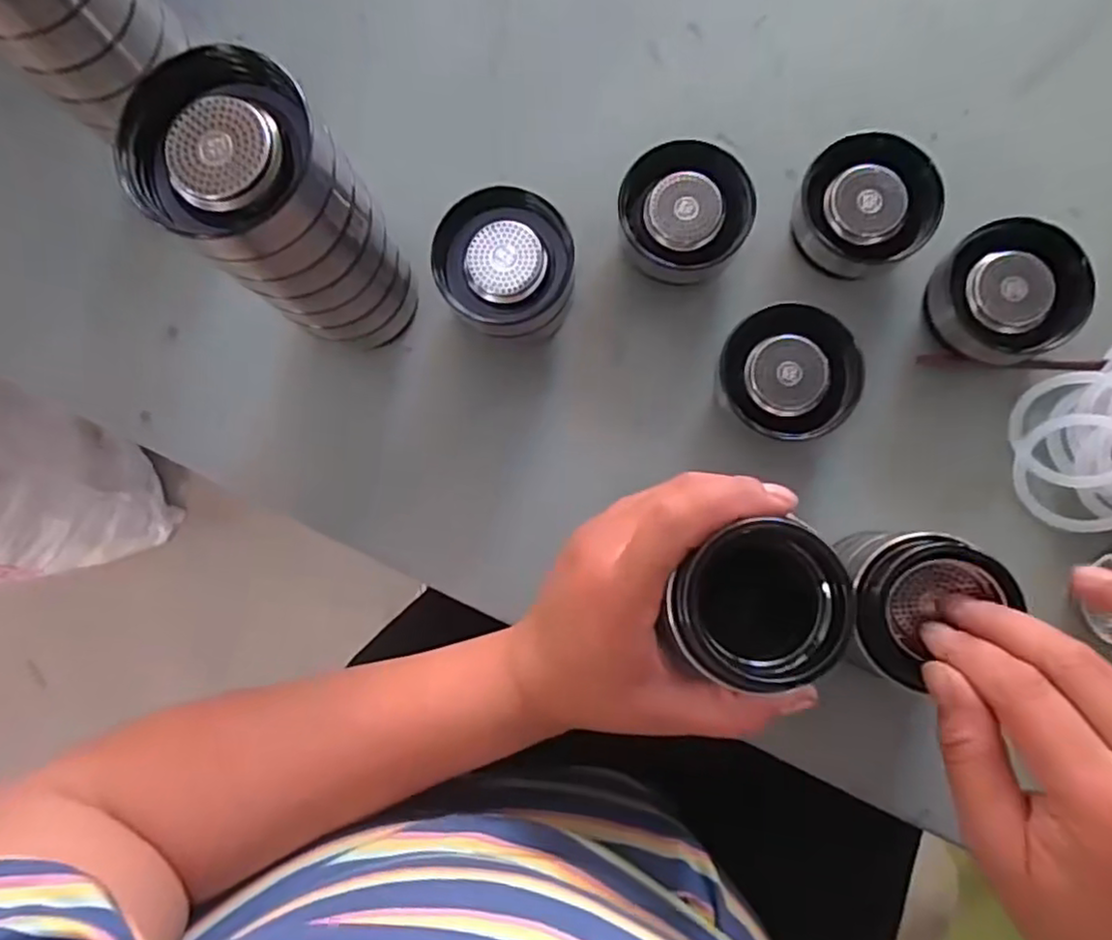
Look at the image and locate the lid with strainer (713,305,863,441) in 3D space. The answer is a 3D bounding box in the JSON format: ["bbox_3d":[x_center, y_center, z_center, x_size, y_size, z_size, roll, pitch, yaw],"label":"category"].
[{"bbox_3d":[0.117,-0.048,0.336,0.066,0.032,0.062,0,84,4],"label":"lid with strainer"}]

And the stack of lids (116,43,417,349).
[{"bbox_3d":[-0.109,-0.102,0.294,0.062,0.152,0.066,38,88,6],"label":"stack of lids"}]

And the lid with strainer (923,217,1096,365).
[{"bbox_3d":[0.225,-0.088,0.334,0.065,0.032,0.062,6,85,4],"label":"lid with strainer"}]

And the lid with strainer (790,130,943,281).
[{"bbox_3d":[0.158,-0.133,0.342,0.066,0.034,0.061,0,84,4],"label":"lid with strainer"}]

